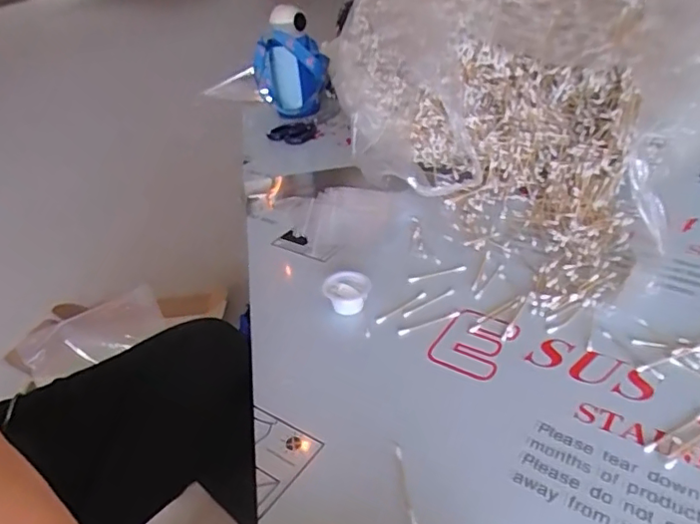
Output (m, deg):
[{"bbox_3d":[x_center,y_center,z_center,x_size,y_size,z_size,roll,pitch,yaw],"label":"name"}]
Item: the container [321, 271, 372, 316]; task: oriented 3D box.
[{"bbox_3d":[-0.003,0.036,0.635,0.053,0.028,0.047,-8,35,-2],"label":"container"}]

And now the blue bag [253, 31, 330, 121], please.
[{"bbox_3d":[-0.122,-0.391,1.174,0.156,0.156,0.071,-7,33,-3],"label":"blue bag"}]

